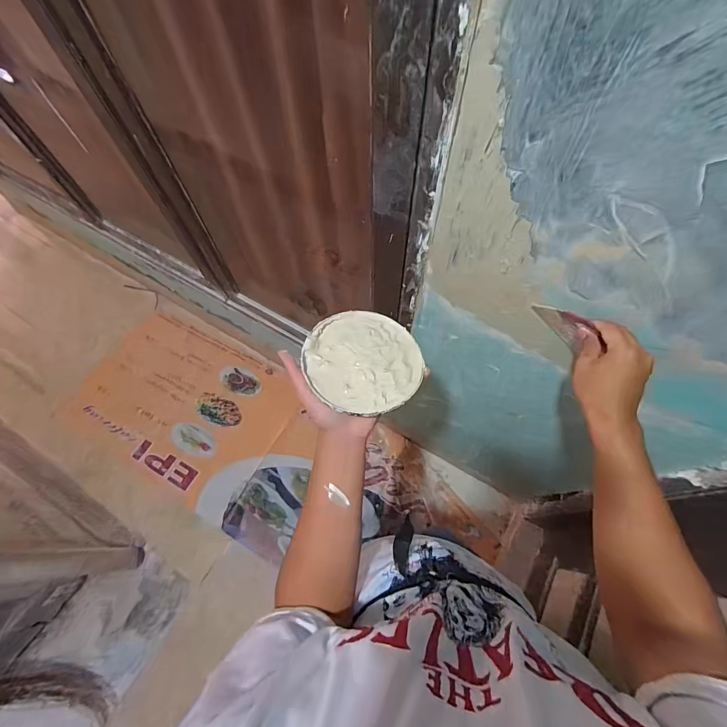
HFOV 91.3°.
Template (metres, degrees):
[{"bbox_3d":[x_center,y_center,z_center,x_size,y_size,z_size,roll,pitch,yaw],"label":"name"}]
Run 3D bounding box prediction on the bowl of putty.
[{"bbox_3d":[0.001,-0.006,0.451,0.146,0.022,0.141,-1,64,1],"label":"bowl of putty"}]

